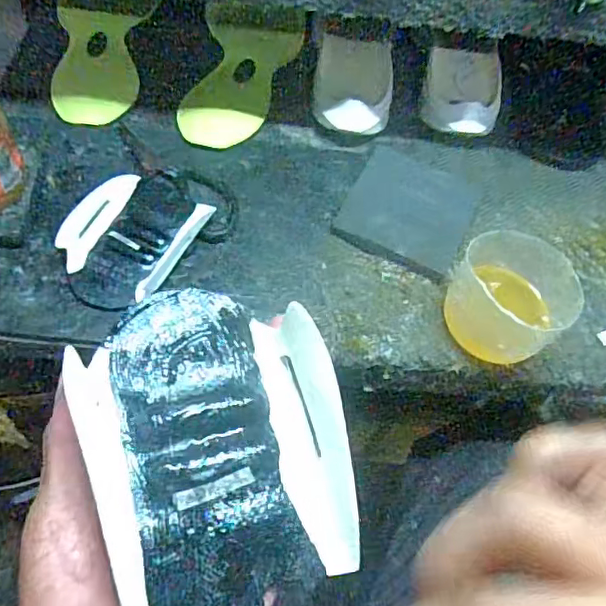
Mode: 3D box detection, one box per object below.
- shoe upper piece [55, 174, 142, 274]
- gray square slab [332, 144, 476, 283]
[{"bbox_3d":[-0.188,-0.081,0.518,0.031,0.019,0.112,22,61,7],"label":"shoe upper piece"},{"bbox_3d":[0.103,-0.092,0.551,0.122,0.014,0.119,28,62,10],"label":"gray square slab"}]

